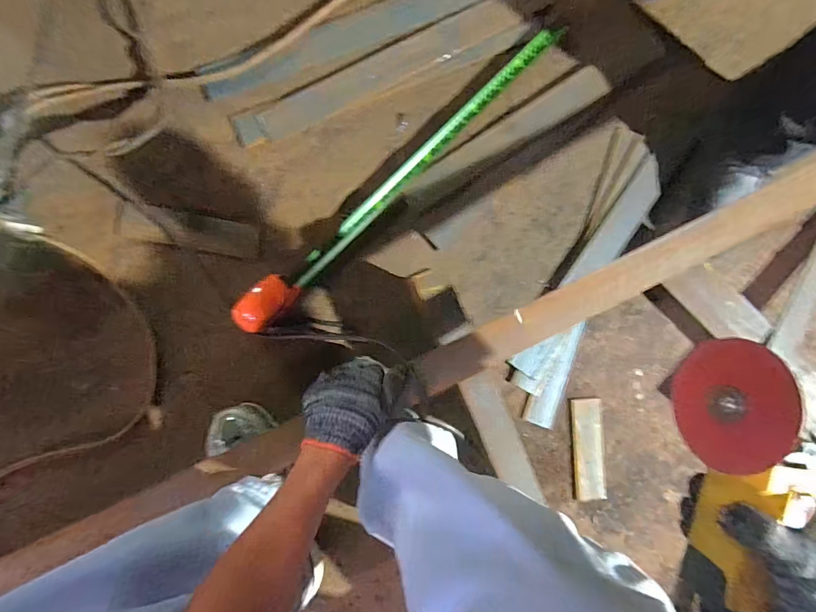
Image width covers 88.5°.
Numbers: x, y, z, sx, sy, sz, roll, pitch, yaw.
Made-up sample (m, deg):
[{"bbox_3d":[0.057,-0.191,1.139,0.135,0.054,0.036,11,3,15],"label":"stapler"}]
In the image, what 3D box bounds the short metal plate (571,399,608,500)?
[{"bbox_3d":[0.286,0.227,0.662,0.054,0.006,0.159,-5,91,-6],"label":"short metal plate"}]

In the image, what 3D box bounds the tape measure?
[{"bbox_3d":[0.005,-0.202,0.588,0.637,0.072,0.047,-45,95,-4],"label":"tape measure"}]

